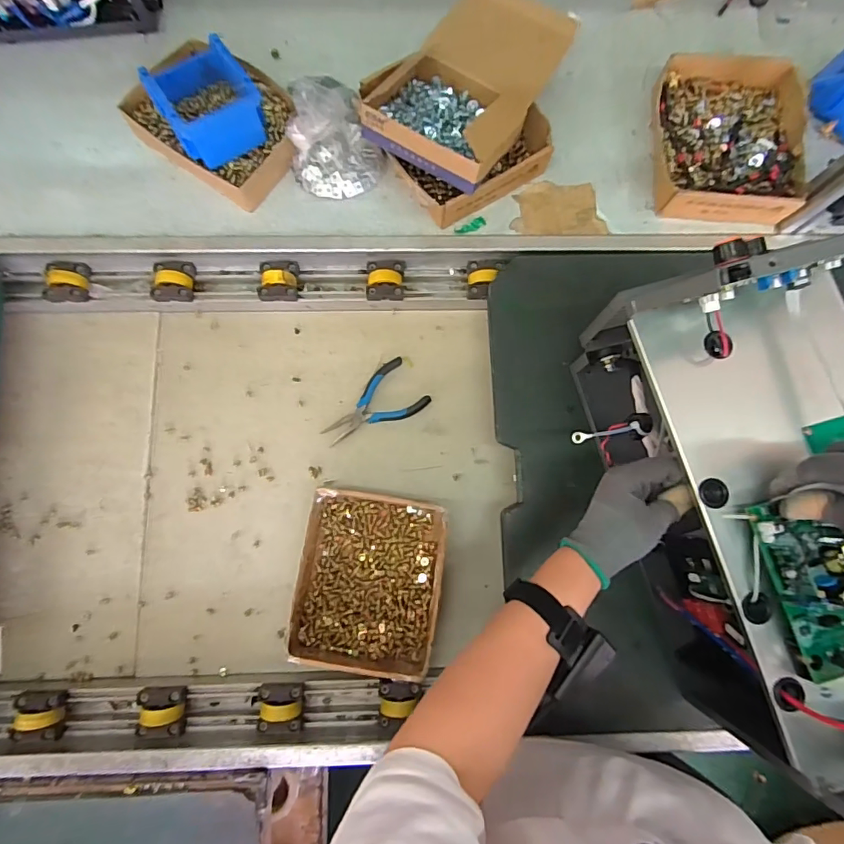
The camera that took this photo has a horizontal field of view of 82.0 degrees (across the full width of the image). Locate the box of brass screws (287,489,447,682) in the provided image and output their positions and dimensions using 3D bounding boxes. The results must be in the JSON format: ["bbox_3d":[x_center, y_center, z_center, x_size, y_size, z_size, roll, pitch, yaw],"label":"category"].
[{"bbox_3d":[-0.068,0.206,0.635,0.182,0.050,0.224,6,80,0],"label":"box of brass screws"}]

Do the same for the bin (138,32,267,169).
[{"bbox_3d":[-0.271,-0.404,0.609,0.109,0.070,0.138,-32,82,-6],"label":"bin"}]

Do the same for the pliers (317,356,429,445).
[{"bbox_3d":[-0.070,-0.015,0.692,0.154,0.013,0.083,-39,83,-7],"label":"pliers"}]

